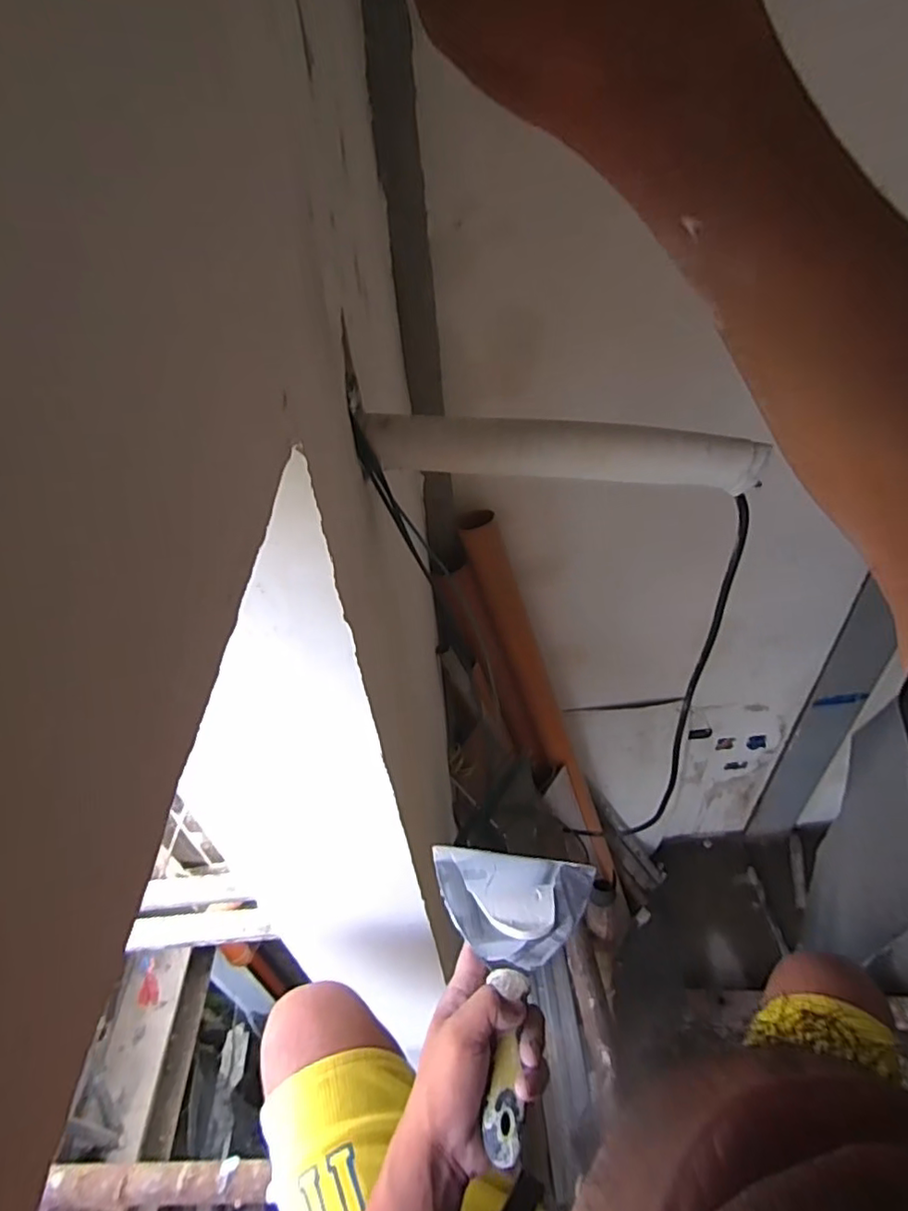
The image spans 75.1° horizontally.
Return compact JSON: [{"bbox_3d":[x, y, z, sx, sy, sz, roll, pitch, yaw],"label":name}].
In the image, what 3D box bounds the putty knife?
[{"bbox_3d":[0.049,0.293,0.460,0.132,0.022,0.200,-1,41,5],"label":"putty knife"}]

